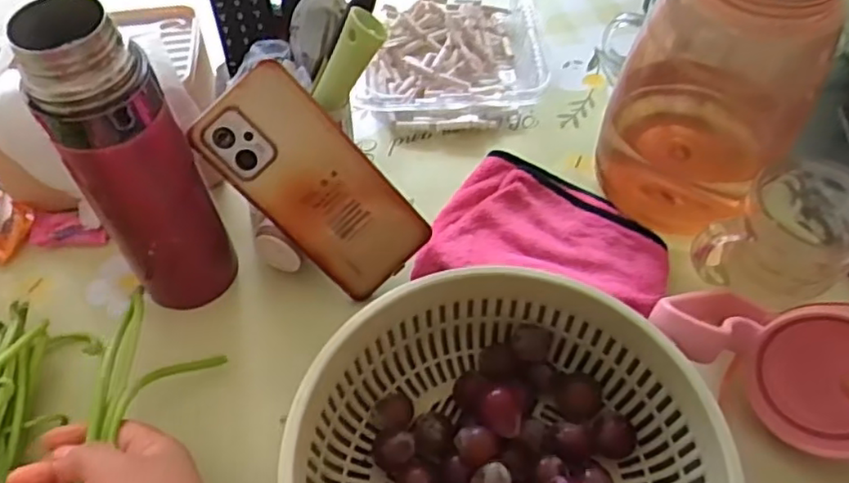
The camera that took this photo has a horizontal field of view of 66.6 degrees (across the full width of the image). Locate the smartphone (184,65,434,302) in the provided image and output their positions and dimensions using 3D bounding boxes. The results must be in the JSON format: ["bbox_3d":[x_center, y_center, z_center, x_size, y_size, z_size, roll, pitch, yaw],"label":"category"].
[{"bbox_3d":[-0.070,-0.036,0.427,0.073,0.159,0.006,-45,22,-5],"label":"smartphone"}]

